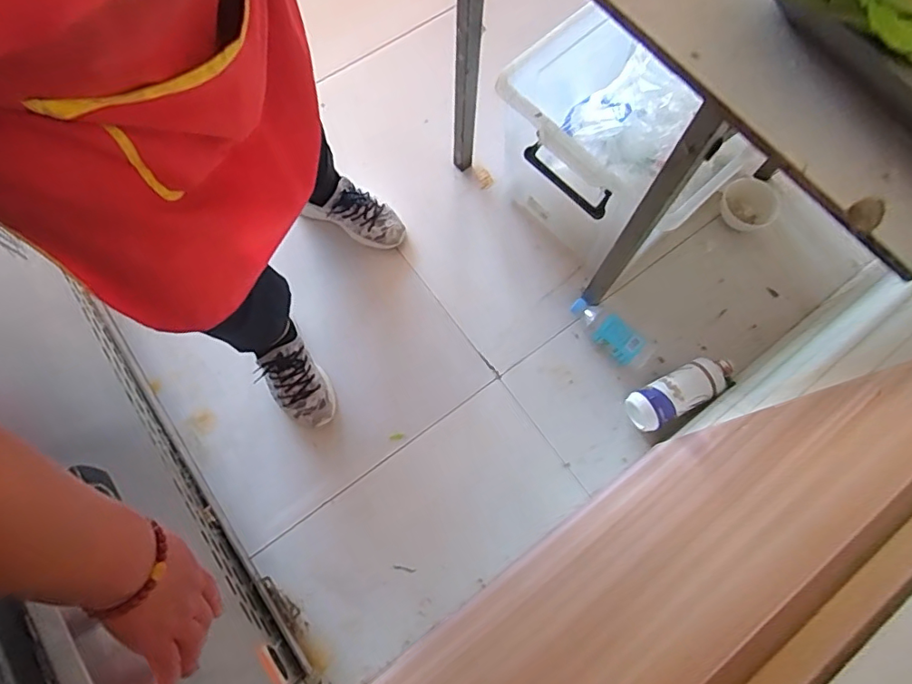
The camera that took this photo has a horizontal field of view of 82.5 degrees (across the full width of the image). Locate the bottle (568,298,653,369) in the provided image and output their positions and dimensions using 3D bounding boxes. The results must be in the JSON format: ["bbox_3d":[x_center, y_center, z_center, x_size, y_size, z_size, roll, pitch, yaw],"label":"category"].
[{"bbox_3d":[0.307,-0.020,1.042,0.071,0.055,0.177,-34,75,-9],"label":"bottle"}]

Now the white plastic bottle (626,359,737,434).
[{"bbox_3d":[0.426,0.095,0.992,0.208,0.079,0.079,-26,74,-7],"label":"white plastic bottle"}]

